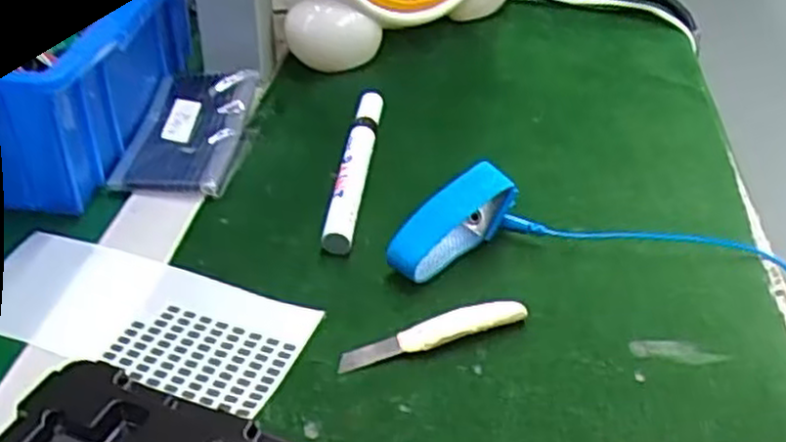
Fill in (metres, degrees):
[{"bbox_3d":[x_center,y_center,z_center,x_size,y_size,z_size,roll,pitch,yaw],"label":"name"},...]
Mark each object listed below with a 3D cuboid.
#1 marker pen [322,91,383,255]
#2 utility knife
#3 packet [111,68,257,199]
[{"bbox_3d":[-0.021,-0.032,0.434,0.015,0.017,0.136,5,38,4],"label":"marker pen"},{"bbox_3d":[0.018,0.048,0.340,0.085,0.010,0.015,-11,40,-16],"label":"utility knife"},{"bbox_3d":[-0.118,-0.054,0.454,0.063,0.023,0.105,5,38,5],"label":"packet"}]

